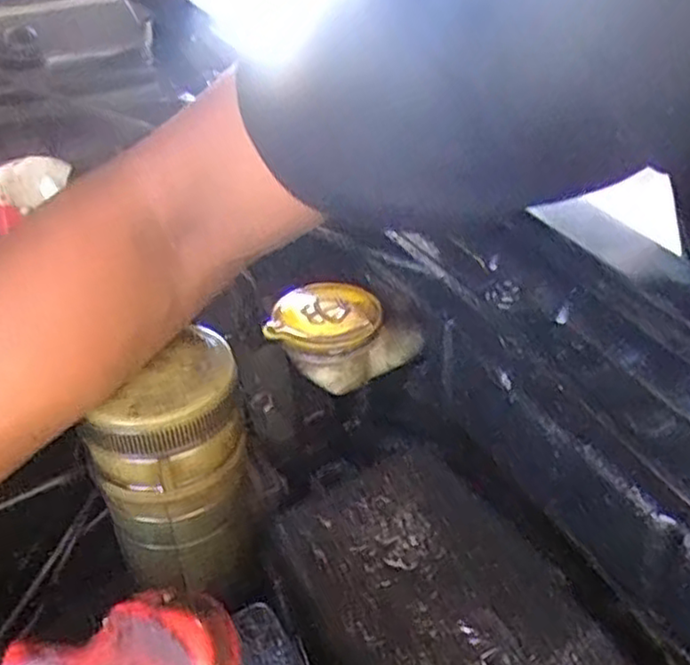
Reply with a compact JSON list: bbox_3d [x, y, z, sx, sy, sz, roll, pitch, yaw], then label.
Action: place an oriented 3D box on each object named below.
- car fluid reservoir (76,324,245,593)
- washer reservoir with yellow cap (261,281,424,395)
[{"bbox_3d":[-0.084,0.065,0.363,0.067,0.117,0.071,-5,35,-4],"label":"car fluid reservoir"},{"bbox_3d":[-0.003,0.002,0.404,0.085,0.047,0.058,-29,42,-33],"label":"washer reservoir with yellow cap"}]

